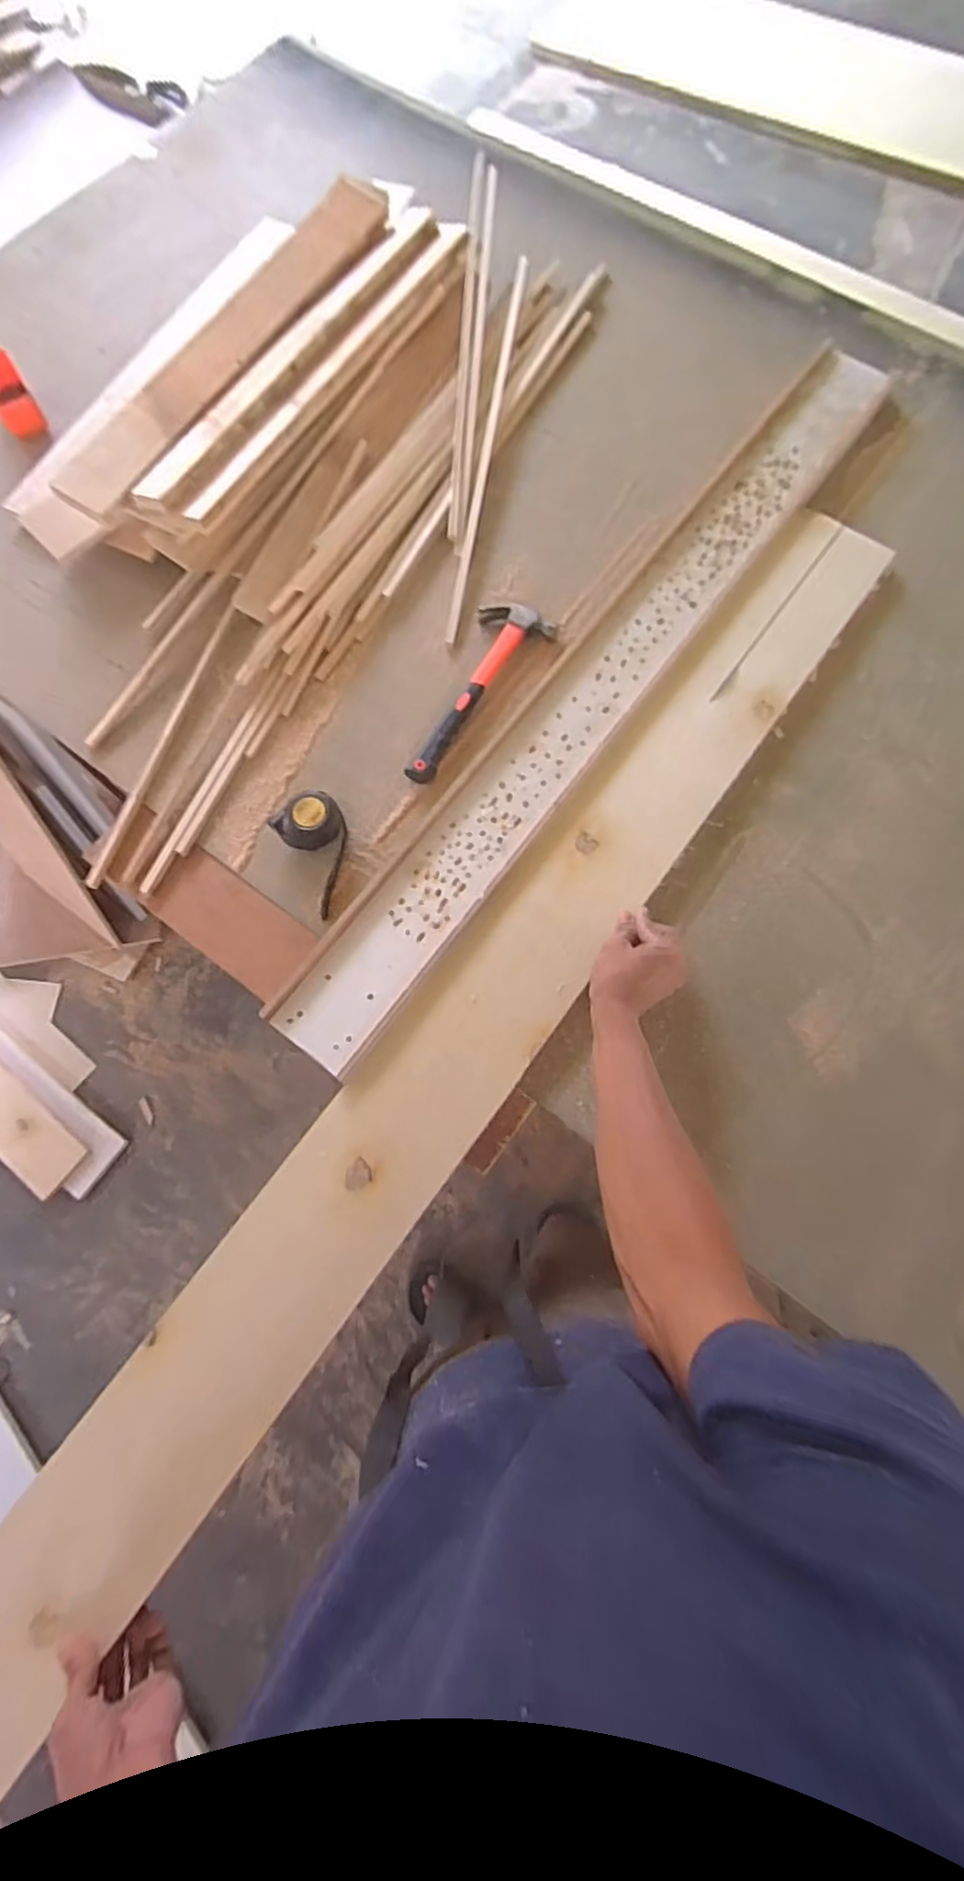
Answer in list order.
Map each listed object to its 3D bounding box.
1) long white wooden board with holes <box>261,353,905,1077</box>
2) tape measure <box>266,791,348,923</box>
[{"bbox_3d":[0.152,-0.315,0.755,0.116,0.029,1.084,36,80,10],"label":"long white wooden board with holes"},{"bbox_3d":[-0.173,-0.101,0.702,0.077,0.042,0.129,-32,77,-6],"label":"tape measure"}]

